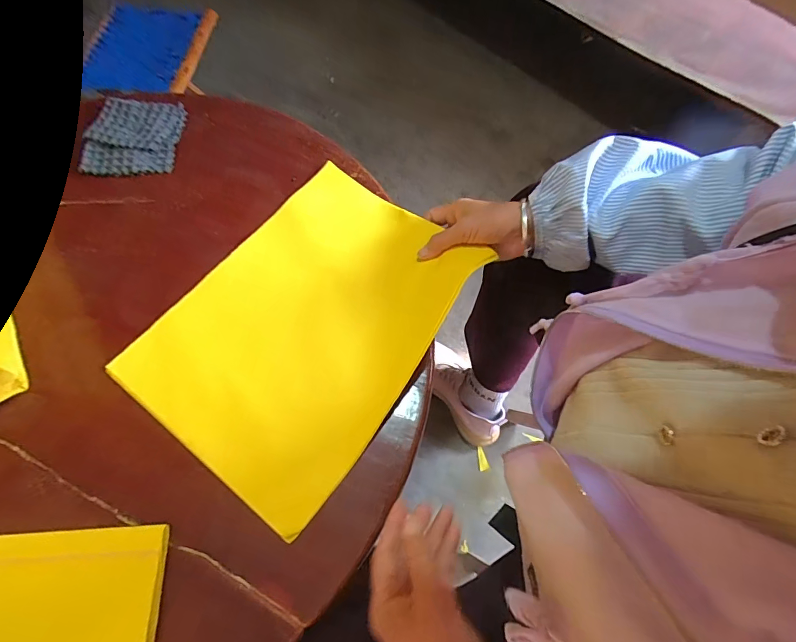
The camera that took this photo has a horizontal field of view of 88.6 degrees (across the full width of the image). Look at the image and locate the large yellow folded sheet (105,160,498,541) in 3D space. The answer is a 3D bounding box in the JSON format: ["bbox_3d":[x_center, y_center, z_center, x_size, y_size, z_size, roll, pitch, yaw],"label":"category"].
[{"bbox_3d":[-0.097,-0.006,0.443,0.260,0.036,0.346,35,72,15],"label":"large yellow folded sheet"}]

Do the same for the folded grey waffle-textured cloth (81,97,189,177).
[{"bbox_3d":[-0.359,-0.252,0.553,0.116,0.008,0.121,0,73,-6],"label":"folded grey waffle-textured cloth"}]

